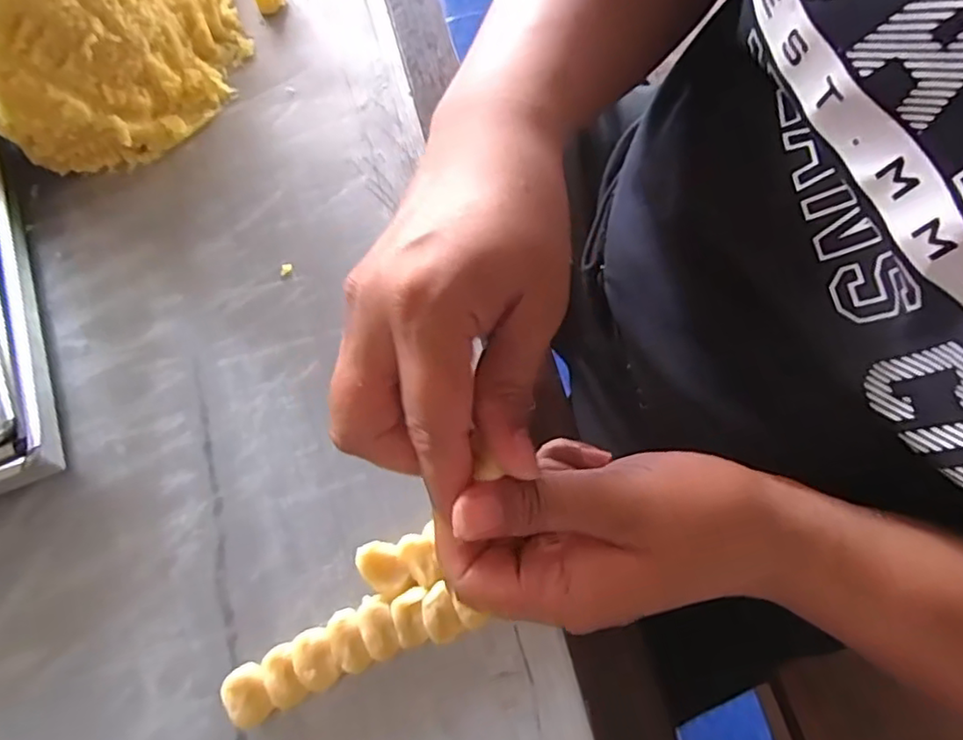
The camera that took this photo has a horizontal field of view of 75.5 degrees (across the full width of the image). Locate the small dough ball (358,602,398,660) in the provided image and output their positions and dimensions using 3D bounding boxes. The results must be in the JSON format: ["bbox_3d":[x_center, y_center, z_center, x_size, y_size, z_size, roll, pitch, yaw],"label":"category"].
[{"bbox_3d":[-0.046,0.119,0.286,0.014,0.018,0.024,-20,71,-5],"label":"small dough ball"}]

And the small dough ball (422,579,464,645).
[{"bbox_3d":[-0.019,0.112,0.288,0.015,0.018,0.025,-20,71,-6],"label":"small dough ball"}]

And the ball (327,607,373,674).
[{"bbox_3d":[-0.060,0.124,0.285,0.014,0.017,0.027,-22,71,-6],"label":"ball"}]

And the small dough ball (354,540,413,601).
[{"bbox_3d":[-0.045,0.094,0.294,0.019,0.019,0.026,-31,72,-9],"label":"small dough ball"}]

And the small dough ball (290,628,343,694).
[{"bbox_3d":[-0.075,0.131,0.281,0.020,0.015,0.025,-28,72,-8],"label":"small dough ball"}]

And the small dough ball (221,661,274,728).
[{"bbox_3d":[-0.103,0.144,0.277,0.018,0.015,0.025,-26,72,-7],"label":"small dough ball"}]

